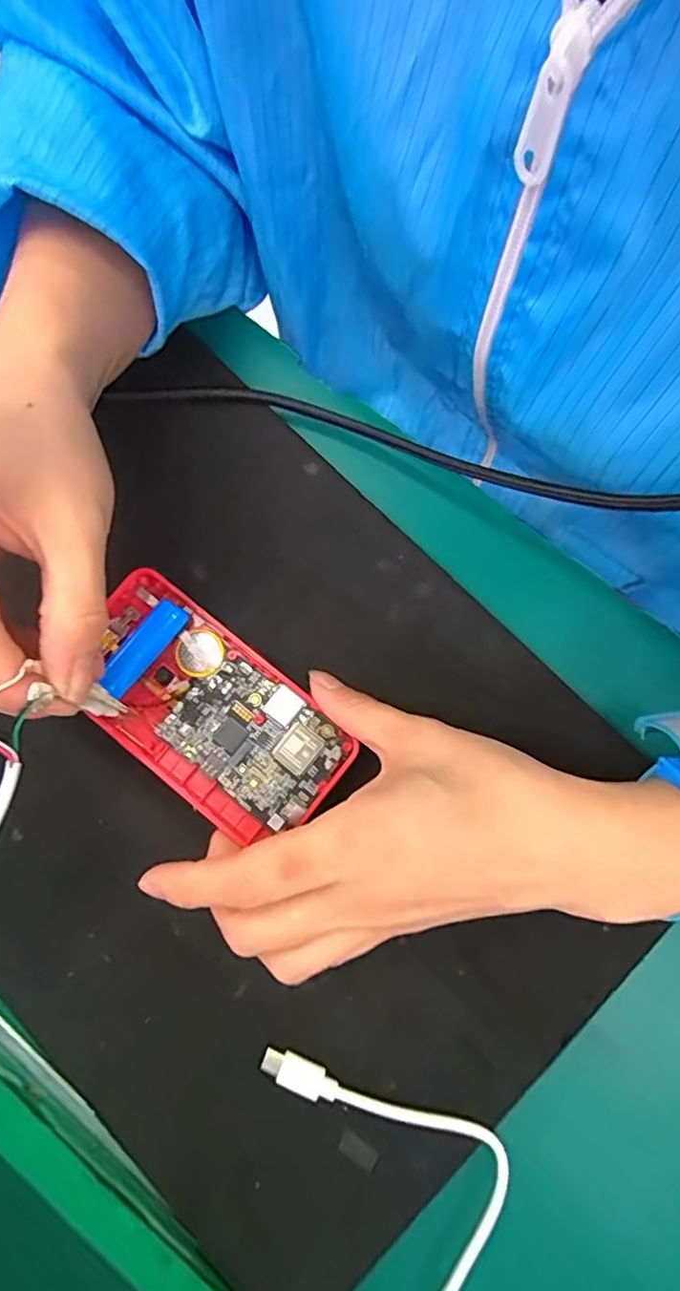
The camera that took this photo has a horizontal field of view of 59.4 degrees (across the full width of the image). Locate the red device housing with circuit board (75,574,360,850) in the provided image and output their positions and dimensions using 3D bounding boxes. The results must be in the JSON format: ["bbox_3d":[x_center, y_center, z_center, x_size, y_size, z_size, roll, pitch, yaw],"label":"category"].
[{"bbox_3d":[-0.056,0.026,0.243,0.117,0.010,0.062,38,81,7],"label":"red device housing with circuit board"}]

